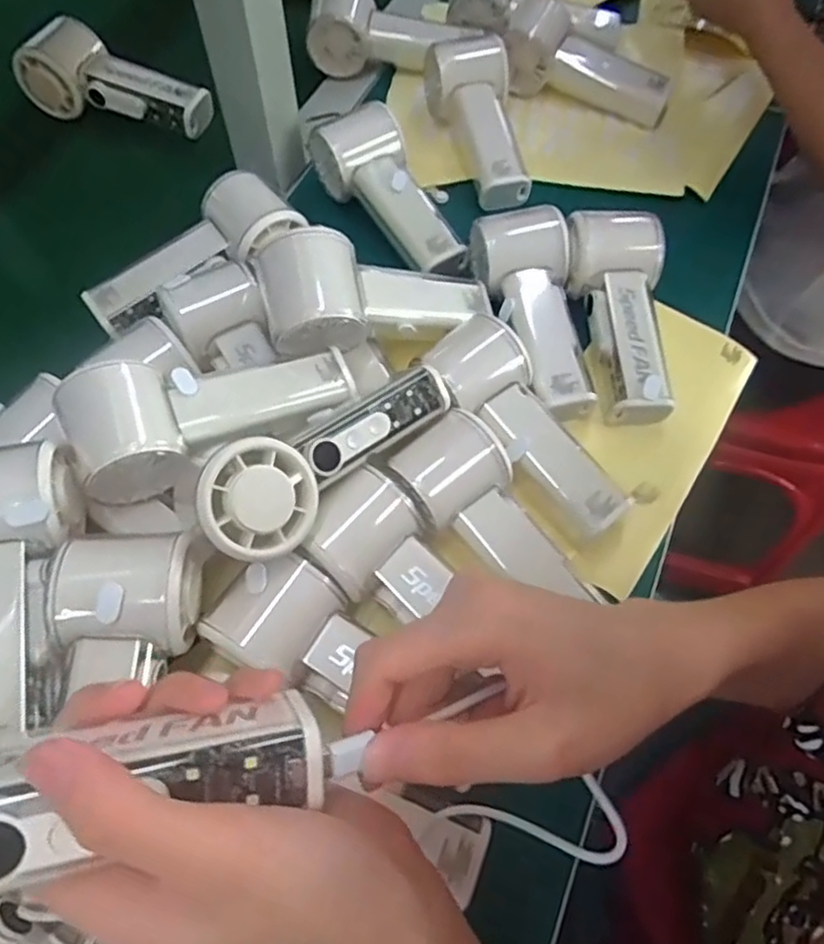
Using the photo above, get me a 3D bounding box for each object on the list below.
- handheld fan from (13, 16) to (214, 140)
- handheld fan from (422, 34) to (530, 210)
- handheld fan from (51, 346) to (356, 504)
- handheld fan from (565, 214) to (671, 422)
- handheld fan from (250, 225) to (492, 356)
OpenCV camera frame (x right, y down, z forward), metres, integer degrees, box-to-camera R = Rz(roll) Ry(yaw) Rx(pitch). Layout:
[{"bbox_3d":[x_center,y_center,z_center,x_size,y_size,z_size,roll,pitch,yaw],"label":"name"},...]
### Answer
[{"bbox_3d":[-0.244,-0.323,0.559,0.156,0.053,0.053,20,63,10],"label":"handheld fan"},{"bbox_3d":[0.060,-0.281,0.548,0.065,0.052,0.148,-13,76,-8],"label":"handheld fan"},{"bbox_3d":[-0.105,-0.036,0.363,0.151,0.047,0.059,-20,63,-11],"label":"handheld fan"},{"bbox_3d":[0.139,-0.103,0.455,0.061,0.056,0.142,1,61,0],"label":"handheld fan"},{"bbox_3d":[-0.016,-0.107,0.420,0.150,0.058,0.059,-6,59,-31],"label":"handheld fan"}]

